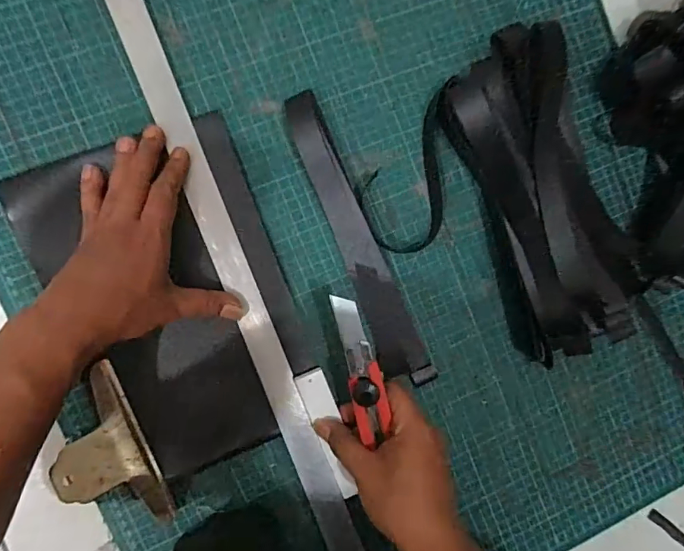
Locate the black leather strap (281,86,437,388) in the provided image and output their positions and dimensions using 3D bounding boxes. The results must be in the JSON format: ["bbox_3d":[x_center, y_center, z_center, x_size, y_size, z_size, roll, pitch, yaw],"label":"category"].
[{"bbox_3d":[0.011,-0.026,0.414,0.045,0.008,0.273,-25,94,-9],"label":"black leather strap"}]

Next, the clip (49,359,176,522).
[{"bbox_3d":[-0.185,0.150,0.371,0.061,0.034,0.131,-21,95,-9],"label":"clip"}]

